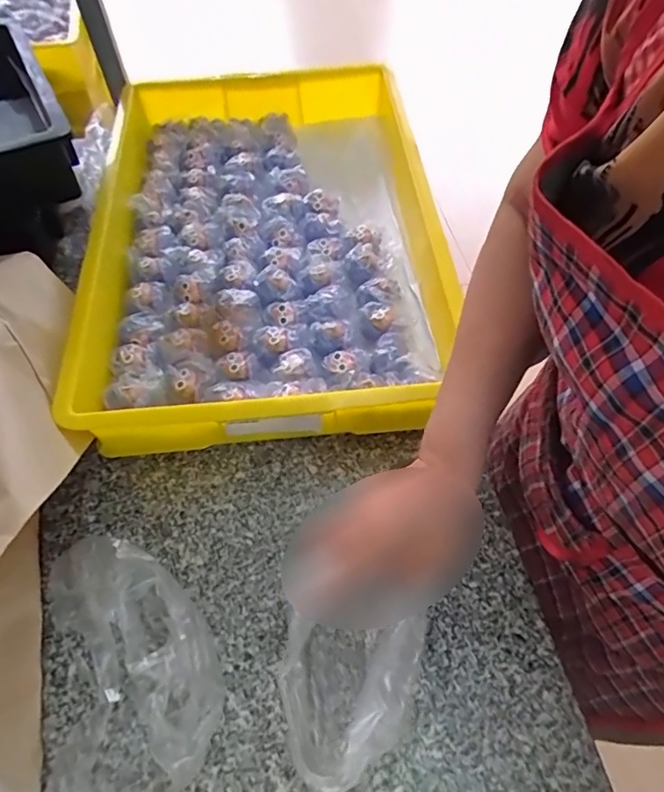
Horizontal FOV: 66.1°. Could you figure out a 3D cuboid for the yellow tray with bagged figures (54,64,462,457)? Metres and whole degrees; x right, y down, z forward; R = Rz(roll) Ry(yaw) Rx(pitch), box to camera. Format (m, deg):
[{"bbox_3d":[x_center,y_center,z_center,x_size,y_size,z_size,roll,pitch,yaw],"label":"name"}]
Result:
[{"bbox_3d":[-0.081,-0.218,0.657,0.413,0.090,0.596,-7,60,-3],"label":"yellow tray with bagged figures"}]

